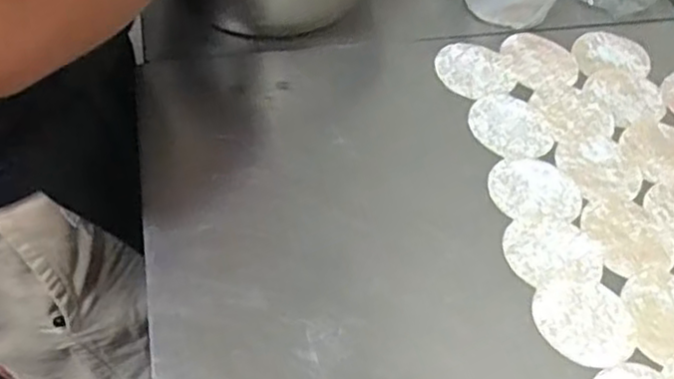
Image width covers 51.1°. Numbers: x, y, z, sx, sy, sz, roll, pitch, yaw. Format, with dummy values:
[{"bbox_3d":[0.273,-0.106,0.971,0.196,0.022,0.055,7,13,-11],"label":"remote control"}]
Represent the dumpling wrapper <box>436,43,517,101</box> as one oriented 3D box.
[{"bbox_3d":[0.139,-0.124,0.721,0.079,0.006,0.073,3,53,-3],"label":"dumpling wrapper"}]

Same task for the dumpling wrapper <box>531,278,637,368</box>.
[{"bbox_3d":[0.196,0.104,0.560,0.079,0.004,0.072,3,53,-3],"label":"dumpling wrapper"}]

